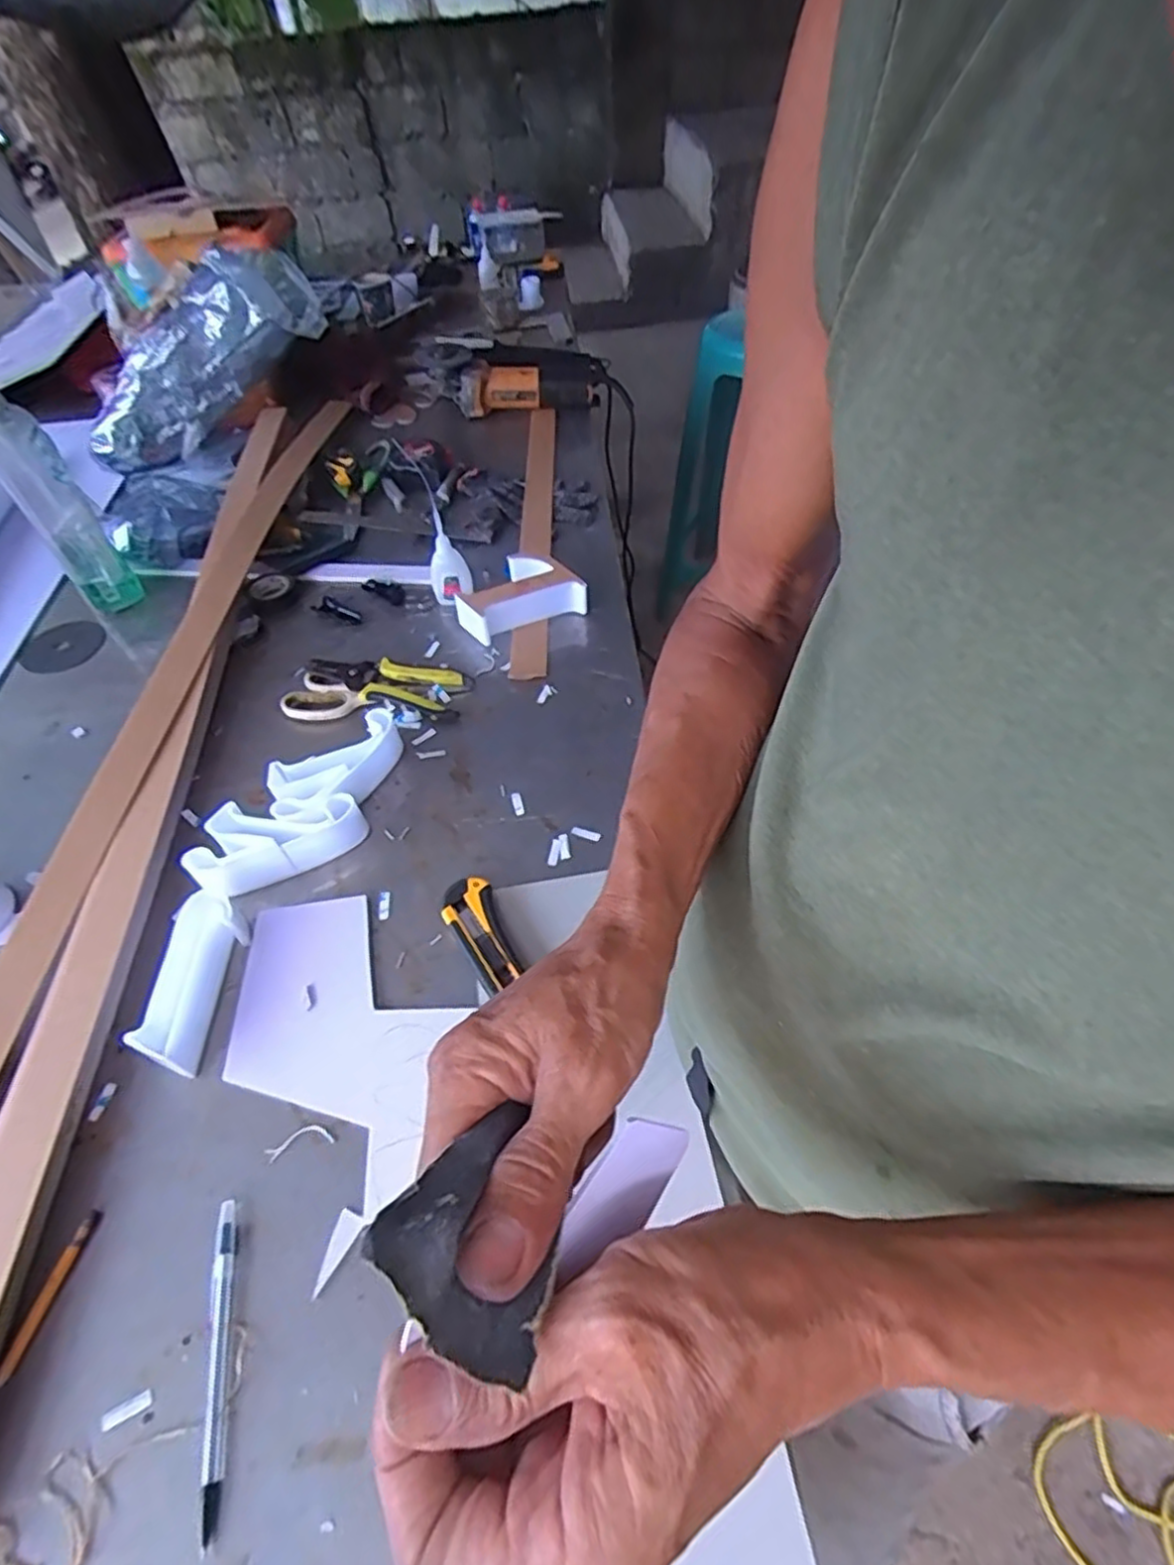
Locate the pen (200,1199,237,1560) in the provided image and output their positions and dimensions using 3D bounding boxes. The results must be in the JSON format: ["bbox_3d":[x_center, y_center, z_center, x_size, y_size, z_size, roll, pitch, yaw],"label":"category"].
[{"bbox_3d":[-0.204,0.316,0.387,0.011,0.006,0.149,-12,51,-8],"label":"pen"}]

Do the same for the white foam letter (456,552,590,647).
[{"bbox_3d":[-0.079,-0.212,0.794,0.136,0.047,0.087,-22,53,-15],"label":"white foam letter"}]

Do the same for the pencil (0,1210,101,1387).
[{"bbox_3d":[-0.316,0.299,0.410,0.009,0.004,0.084,8,52,9],"label":"pencil"}]

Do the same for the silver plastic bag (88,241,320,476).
[{"bbox_3d":[-0.583,-0.629,1.041,0.399,0.145,0.170,-44,58,2],"label":"silver plastic bag"}]

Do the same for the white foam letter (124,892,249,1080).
[{"bbox_3d":[-0.290,0.144,0.516,0.034,0.041,0.125,1,51,3],"label":"white foam letter"}]

